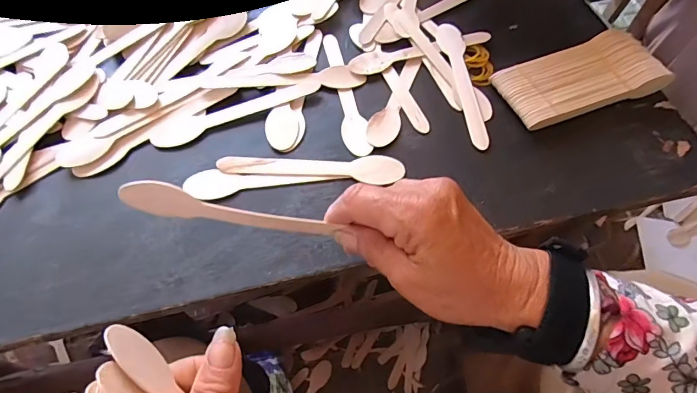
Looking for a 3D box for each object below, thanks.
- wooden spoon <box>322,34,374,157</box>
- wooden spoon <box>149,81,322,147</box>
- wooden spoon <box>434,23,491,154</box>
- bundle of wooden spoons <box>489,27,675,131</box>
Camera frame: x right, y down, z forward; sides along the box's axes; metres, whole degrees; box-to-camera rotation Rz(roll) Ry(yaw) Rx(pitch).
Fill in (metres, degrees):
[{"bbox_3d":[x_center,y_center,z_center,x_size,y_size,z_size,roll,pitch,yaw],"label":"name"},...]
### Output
[{"bbox_3d":[-0.003,-0.102,0.409,0.023,0.004,0.153,-8,60,-7],"label":"wooden spoon"},{"bbox_3d":[-0.099,-0.077,0.389,0.155,0.006,0.028,-21,62,-14],"label":"wooden spoon"},{"bbox_3d":[0.110,-0.113,0.416,0.025,0.007,0.159,-2,61,-6],"label":"wooden spoon"},{"bbox_3d":[0.221,-0.113,0.410,0.149,0.027,0.073,-17,63,-13],"label":"bundle of wooden spoons"}]

